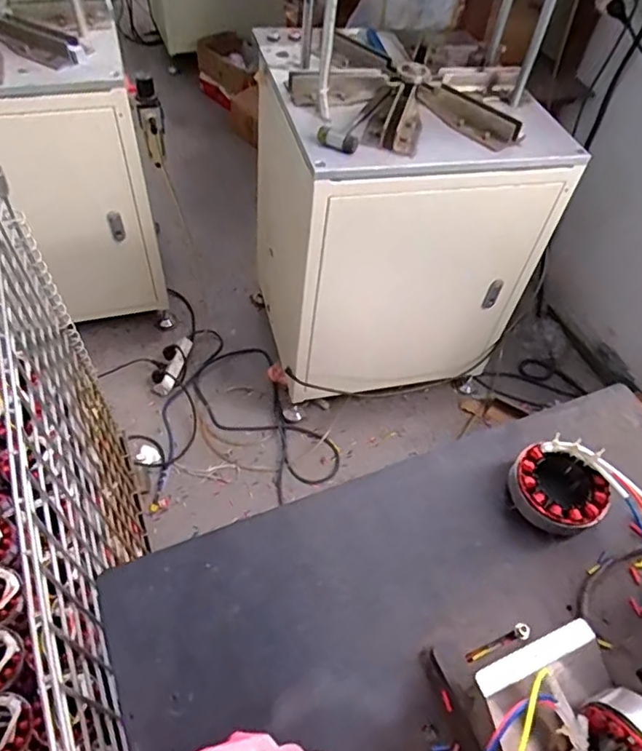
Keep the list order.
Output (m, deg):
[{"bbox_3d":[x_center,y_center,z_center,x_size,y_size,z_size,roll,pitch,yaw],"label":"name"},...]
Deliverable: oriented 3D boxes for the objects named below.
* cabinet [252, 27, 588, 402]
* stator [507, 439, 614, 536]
[{"bbox_3d":[0.155,-0.361,1.374,0.533,0.689,0.481,-10,54,-13],"label":"cabinet"},{"bbox_3d":[0.230,0.108,0.542,0.092,0.052,0.080,5,52,-2],"label":"stator"}]

